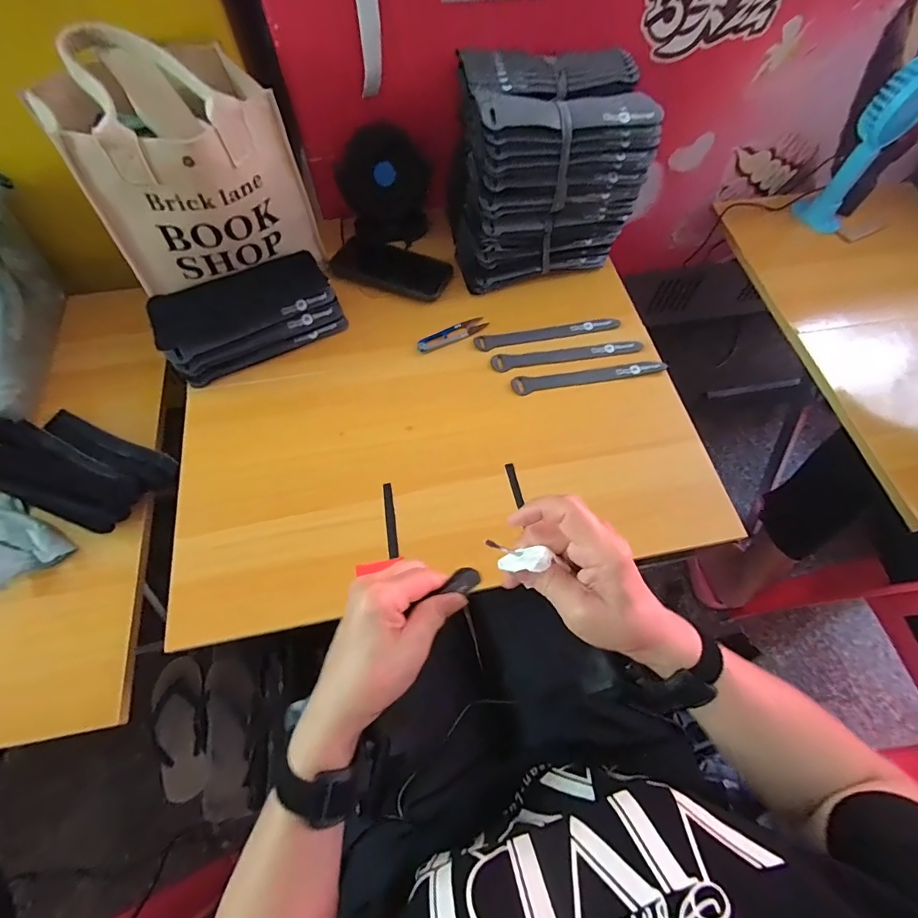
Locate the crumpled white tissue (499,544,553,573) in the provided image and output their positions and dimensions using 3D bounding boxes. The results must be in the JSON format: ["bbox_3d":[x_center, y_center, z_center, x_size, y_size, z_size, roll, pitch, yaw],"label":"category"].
[{"bbox_3d":[0.045,0.070,0.301,0.034,0.021,0.016,-5,64,-3],"label":"crumpled white tissue"}]

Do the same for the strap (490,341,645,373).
[{"bbox_3d":[0.141,-0.133,0.572,0.195,0.006,0.025,-7,68,-2],"label":"strap"}]

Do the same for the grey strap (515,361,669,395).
[{"bbox_3d":[0.162,-0.103,0.553,0.191,0.010,0.023,-7,64,-4],"label":"grey strap"}]

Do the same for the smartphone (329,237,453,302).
[{"bbox_3d":[-0.100,-0.270,0.629,0.171,0.012,0.082,17,65,8],"label":"smartphone"}]

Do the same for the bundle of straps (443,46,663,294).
[{"bbox_3d":[0.102,-0.373,0.574,0.216,0.188,0.176,-13,65,-7],"label":"bundle of straps"}]

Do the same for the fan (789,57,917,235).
[{"bbox_3d":[0.620,-0.473,0.666,0.079,0.218,0.097,31,68,14],"label":"fan"}]

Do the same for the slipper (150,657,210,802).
[{"bbox_3d":[-0.530,0.509,0.843,0.089,0.034,0.235,-16,65,-8],"label":"slipper"}]

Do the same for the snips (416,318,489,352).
[{"bbox_3d":[-0.008,-0.165,0.580,0.100,0.007,0.025,-31,68,-14],"label":"snips"}]

